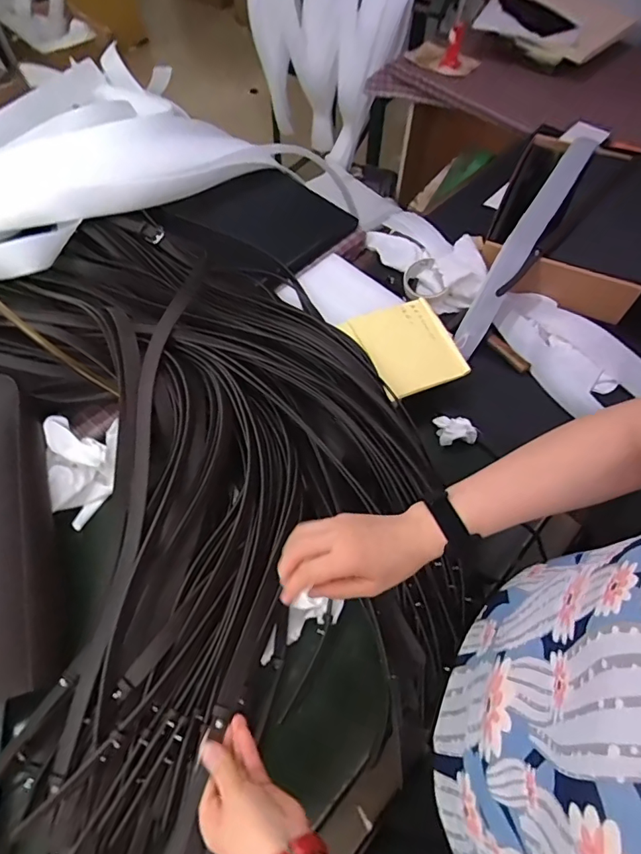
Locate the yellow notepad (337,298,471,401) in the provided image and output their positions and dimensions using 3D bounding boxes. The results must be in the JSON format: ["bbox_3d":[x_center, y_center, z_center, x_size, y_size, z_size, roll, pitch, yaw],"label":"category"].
[{"bbox_3d":[0.129,-0.122,0.717,0.149,0.015,0.152,-21,72,-17],"label":"yellow notepad"}]

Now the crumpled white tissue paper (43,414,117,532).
[{"bbox_3d":[-0.325,0.053,0.649,0.081,0.069,0.149,-7,60,-4],"label":"crumpled white tissue paper"}]

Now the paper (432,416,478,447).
[{"bbox_3d":[0.204,0.002,0.709,0.054,0.031,0.046,-6,60,-4],"label":"paper"}]

